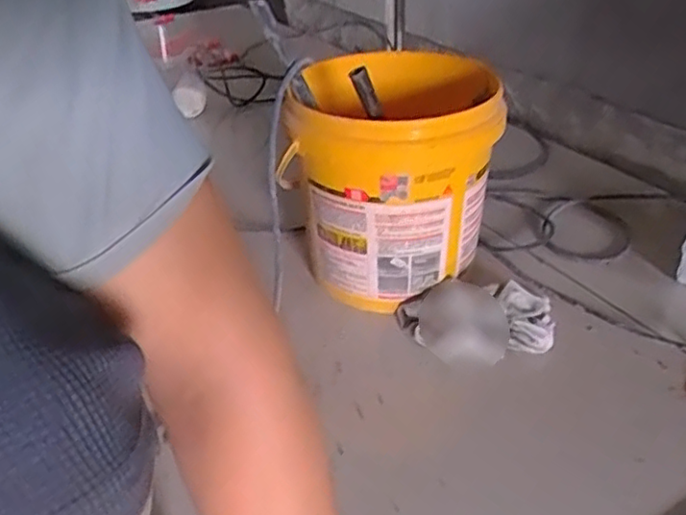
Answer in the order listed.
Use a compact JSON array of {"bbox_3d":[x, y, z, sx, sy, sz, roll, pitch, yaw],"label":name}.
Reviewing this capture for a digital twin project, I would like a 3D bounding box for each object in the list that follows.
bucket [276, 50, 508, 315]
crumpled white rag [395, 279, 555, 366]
[{"bbox_3d":[0.060,-0.100,0.794,0.235,0.241,0.234,3,34,6],"label":"bucket"},{"bbox_3d":[0.147,0.070,0.740,0.172,0.056,0.106,4,34,9],"label":"crumpled white rag"}]

